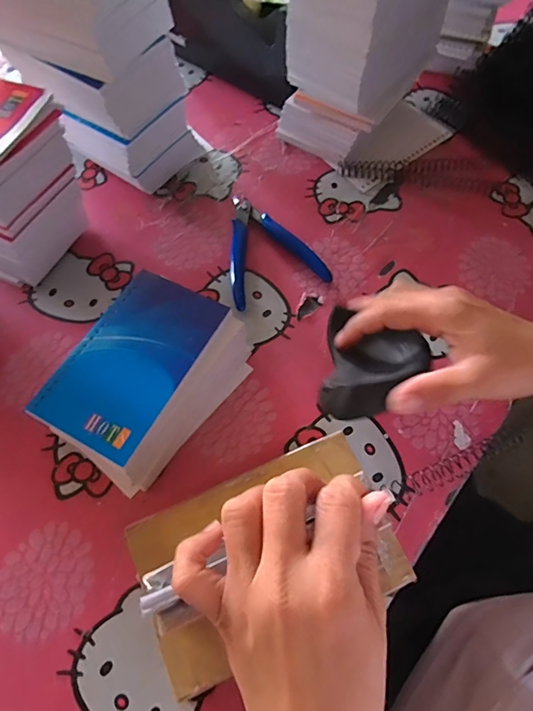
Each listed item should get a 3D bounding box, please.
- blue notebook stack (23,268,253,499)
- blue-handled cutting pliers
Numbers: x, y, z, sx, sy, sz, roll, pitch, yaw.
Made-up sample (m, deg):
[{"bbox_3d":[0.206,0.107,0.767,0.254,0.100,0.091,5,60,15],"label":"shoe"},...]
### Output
[{"bbox_3d":[-0.084,0.017,0.322,0.099,0.049,0.136,28,68,14],"label":"blue notebook stack"},{"bbox_3d":[-0.004,-0.102,0.401,0.084,0.010,0.116,-19,65,-8],"label":"blue-handled cutting pliers"}]

